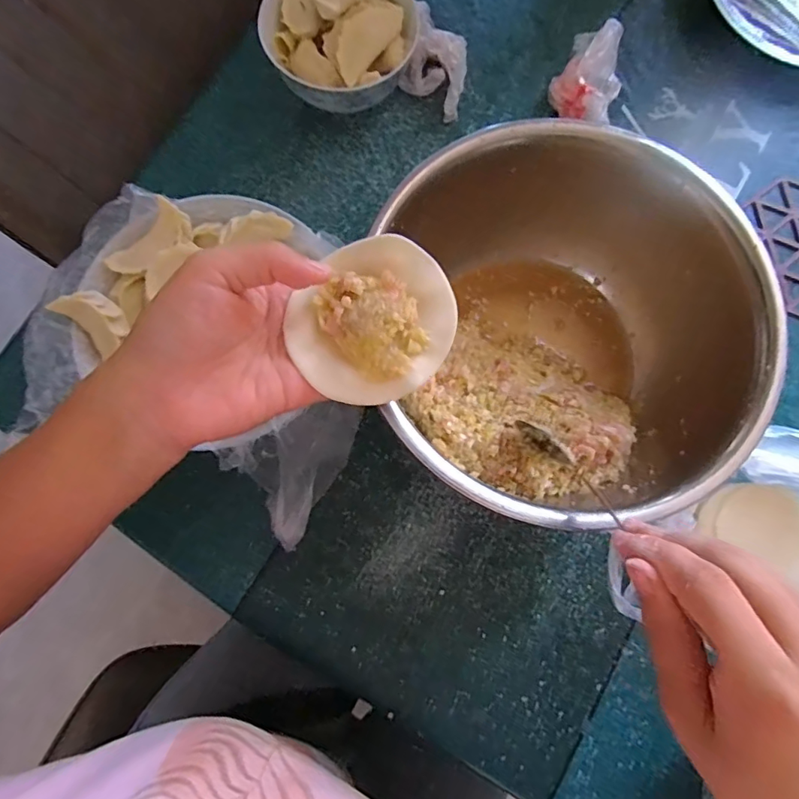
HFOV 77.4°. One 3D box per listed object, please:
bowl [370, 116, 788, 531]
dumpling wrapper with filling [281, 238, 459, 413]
[{"bbox_3d":[0.113,-0.046,0.350,0.220,0.111,0.234,0,77,-1],"label":"bowl"},{"bbox_3d":[-0.012,-0.038,0.241,0.073,0.014,0.080,40,80,7],"label":"dumpling wrapper with filling"}]

